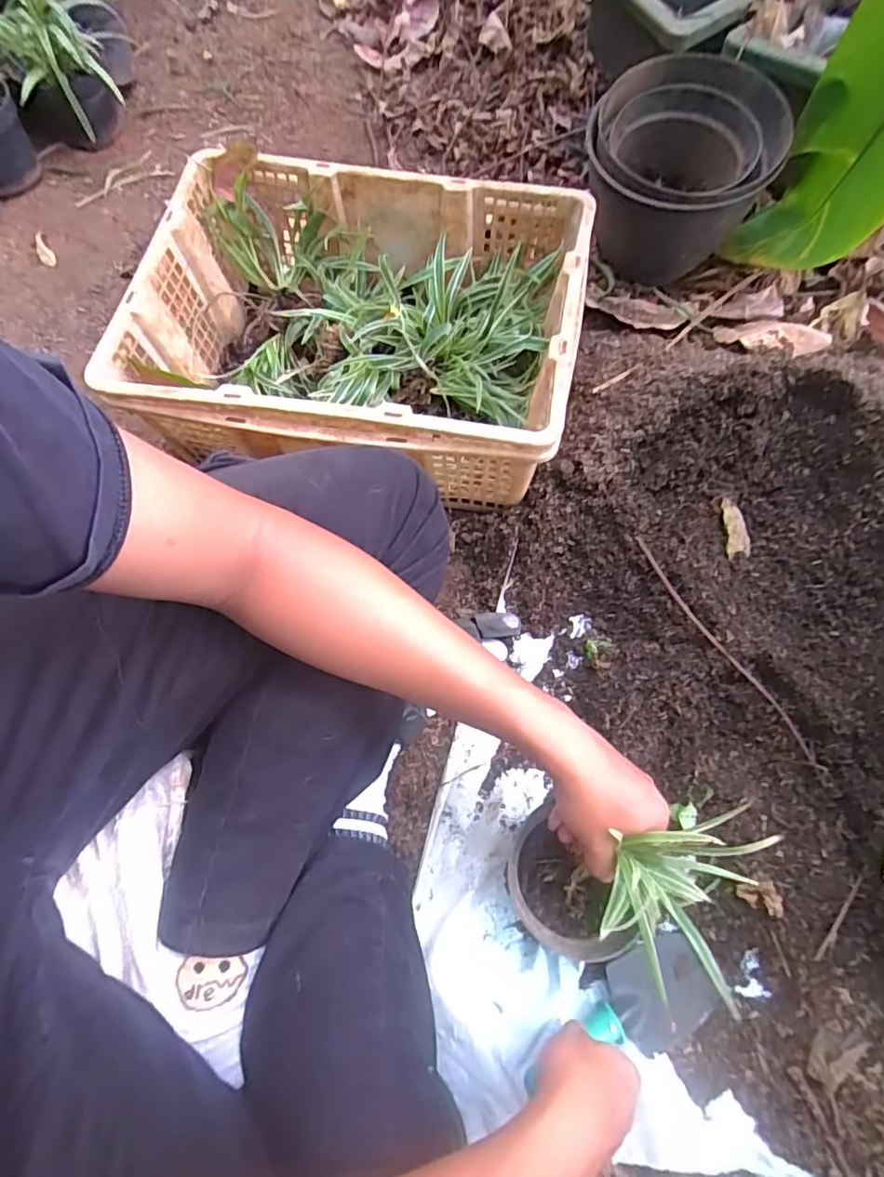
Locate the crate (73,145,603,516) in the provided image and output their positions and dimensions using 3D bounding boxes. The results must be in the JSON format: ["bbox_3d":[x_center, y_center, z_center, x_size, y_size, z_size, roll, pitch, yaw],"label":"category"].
[{"bbox_3d":[-0.089,-0.300,0.658,0.462,0.153,0.348,9,71,4],"label":"crate"}]

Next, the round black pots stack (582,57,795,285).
[{"bbox_3d":[0.298,-0.535,0.747,0.219,0.185,0.196,27,73,10],"label":"round black pots stack"}]

